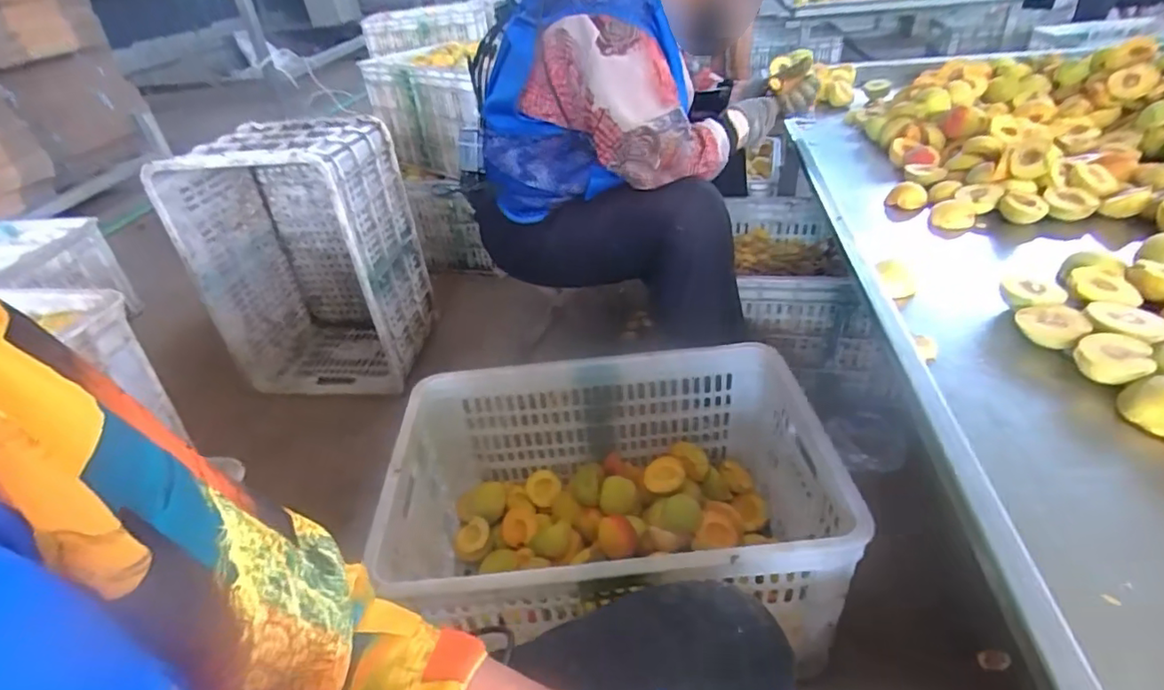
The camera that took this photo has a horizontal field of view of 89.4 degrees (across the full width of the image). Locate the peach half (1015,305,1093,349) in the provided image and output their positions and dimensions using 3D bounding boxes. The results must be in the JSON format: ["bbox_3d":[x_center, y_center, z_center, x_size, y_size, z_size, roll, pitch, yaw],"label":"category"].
[{"bbox_3d":[0.461,-0.020,0.579,0.042,0.025,0.057,-33,44,-32],"label":"peach half"}]

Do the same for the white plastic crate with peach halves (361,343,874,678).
[{"bbox_3d":[0.039,0.220,0.784,0.521,0.265,0.352,-5,36,1],"label":"white plastic crate with peach halves"}]

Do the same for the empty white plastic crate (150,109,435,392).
[{"bbox_3d":[-0.559,-0.174,1.228,0.357,0.508,0.271,-1,36,6],"label":"empty white plastic crate"}]

